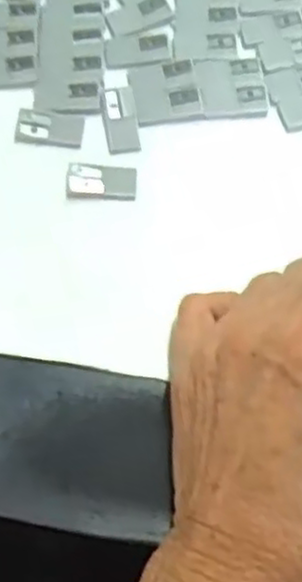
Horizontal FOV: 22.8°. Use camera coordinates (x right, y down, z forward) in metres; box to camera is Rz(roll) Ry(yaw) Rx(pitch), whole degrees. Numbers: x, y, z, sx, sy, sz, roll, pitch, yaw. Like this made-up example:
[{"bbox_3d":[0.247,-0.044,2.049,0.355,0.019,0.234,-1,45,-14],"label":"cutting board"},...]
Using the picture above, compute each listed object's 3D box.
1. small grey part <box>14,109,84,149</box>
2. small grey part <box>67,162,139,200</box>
[{"bbox_3d":[-0.042,-0.067,0.308,0.027,0.004,0.014,6,72,0],"label":"small grey part"},{"bbox_3d":[-0.020,-0.045,0.302,0.027,0.004,0.014,2,72,-2],"label":"small grey part"}]

